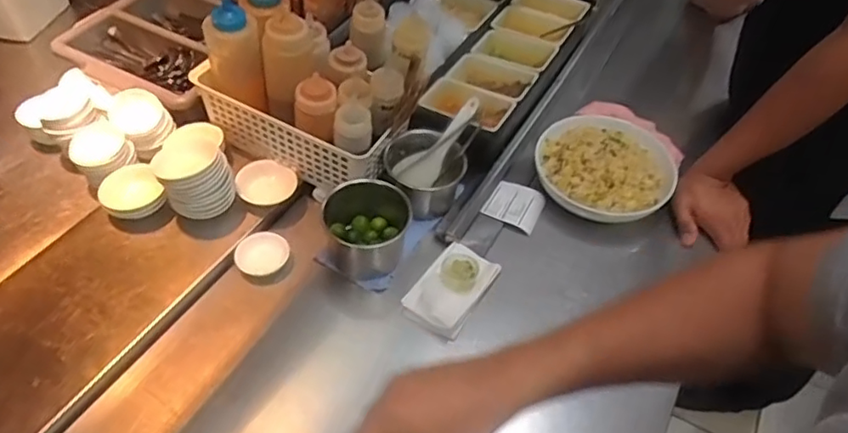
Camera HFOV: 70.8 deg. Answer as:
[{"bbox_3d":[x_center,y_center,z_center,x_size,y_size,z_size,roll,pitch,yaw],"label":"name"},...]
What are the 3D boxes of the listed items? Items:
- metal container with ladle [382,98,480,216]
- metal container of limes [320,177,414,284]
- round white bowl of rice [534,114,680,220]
[{"bbox_3d":[0.013,-0.099,0.900,0.112,0.110,0.134,20,51,11],"label":"metal container with ladle"},{"bbox_3d":[-0.079,0.018,0.825,0.113,0.082,0.112,6,50,0],"label":"metal container of limes"},{"bbox_3d":[0.285,-0.080,0.933,0.196,0.070,0.206,3,50,-3],"label":"round white bowl of rice"}]

